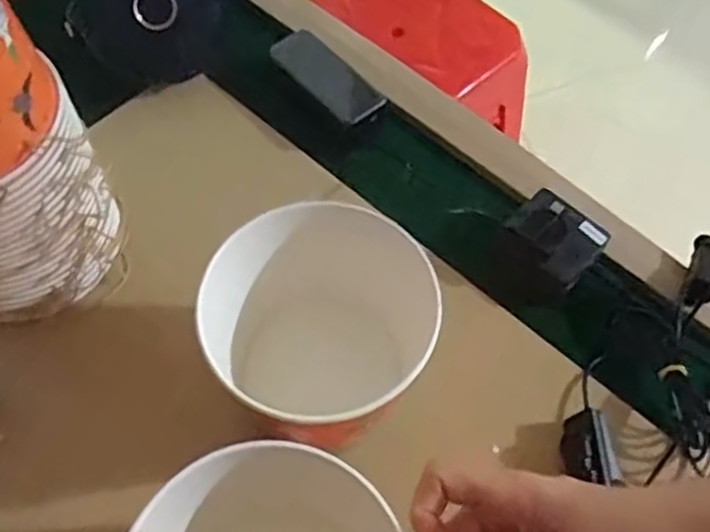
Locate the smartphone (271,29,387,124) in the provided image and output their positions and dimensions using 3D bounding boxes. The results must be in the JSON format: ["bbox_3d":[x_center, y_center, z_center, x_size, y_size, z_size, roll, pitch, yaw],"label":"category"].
[{"bbox_3d":[-0.028,-0.188,0.735,0.125,0.010,0.066,39,55,13],"label":"smartphone"}]

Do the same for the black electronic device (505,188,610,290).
[{"bbox_3d":[0.176,-0.024,0.655,0.078,0.035,0.064,40,67,19],"label":"black electronic device"}]

